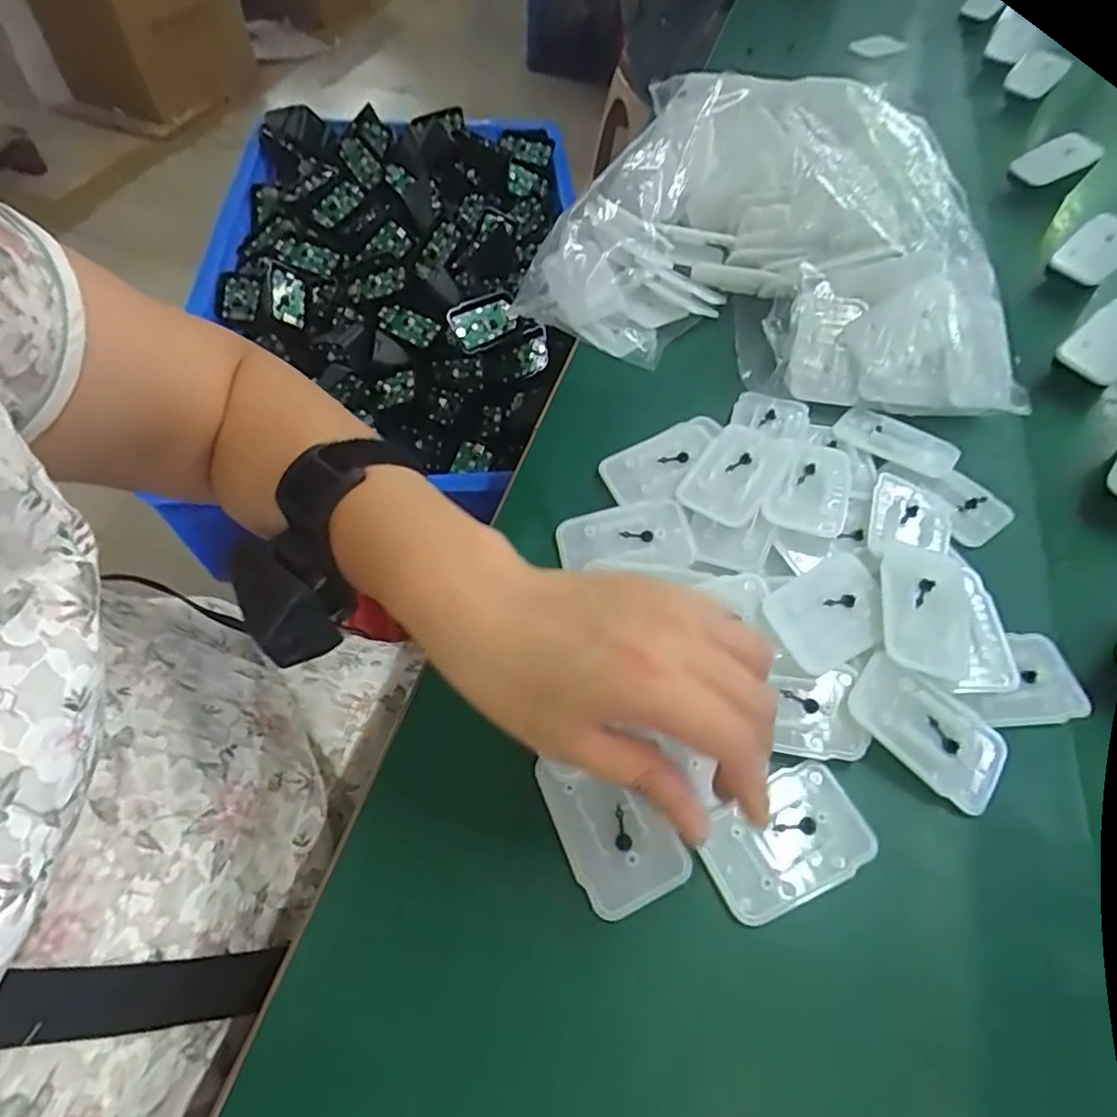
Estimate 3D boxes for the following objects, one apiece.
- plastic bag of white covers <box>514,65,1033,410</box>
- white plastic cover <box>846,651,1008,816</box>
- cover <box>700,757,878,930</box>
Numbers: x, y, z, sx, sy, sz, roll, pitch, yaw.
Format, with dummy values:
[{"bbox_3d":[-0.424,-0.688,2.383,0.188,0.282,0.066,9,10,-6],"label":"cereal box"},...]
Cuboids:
[{"bbox_3d":[0.141,-0.233,0.436,0.298,0.087,0.256,8,57,1],"label":"plastic bag of white covers"},{"bbox_3d":[0.161,0.075,0.279,0.067,0.011,0.040,35,62,17],"label":"white plastic cover"},{"bbox_3d":[0.093,0.116,0.262,0.068,0.005,0.043,-23,62,-17],"label":"cover"}]

